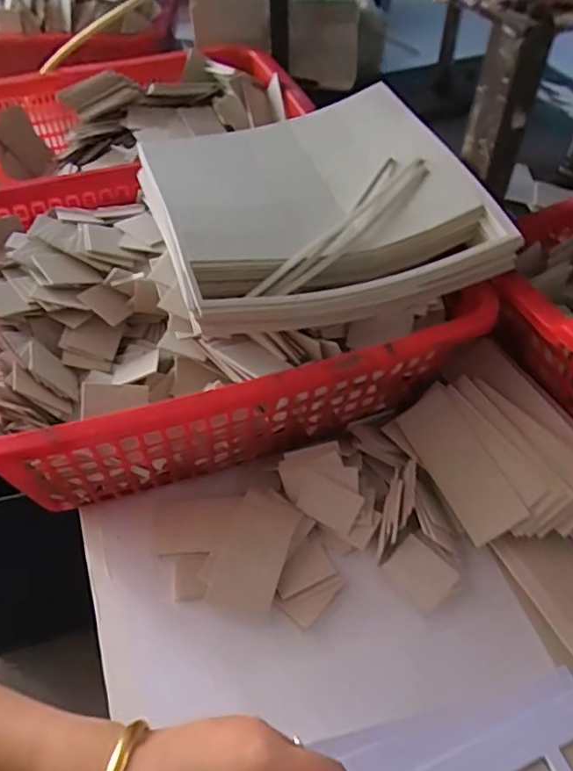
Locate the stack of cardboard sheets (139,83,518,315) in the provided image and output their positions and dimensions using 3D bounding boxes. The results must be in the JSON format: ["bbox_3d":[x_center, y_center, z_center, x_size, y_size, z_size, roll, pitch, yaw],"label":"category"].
[{"bbox_3d":[0.018,-0.185,0.543,0.283,0.057,0.275,-15,52,-10],"label":"stack of cardboard sheets"}]

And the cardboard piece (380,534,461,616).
[{"bbox_3d":[0.114,0.161,0.486,0.042,0.004,0.054,-45,72,-4],"label":"cardboard piece"}]

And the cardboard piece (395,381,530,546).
[{"bbox_3d":[0.158,0.072,0.529,0.054,0.004,0.143,-37,58,15],"label":"cardboard piece"}]

